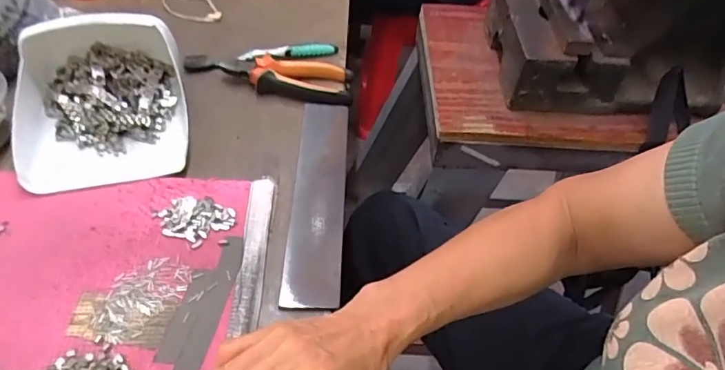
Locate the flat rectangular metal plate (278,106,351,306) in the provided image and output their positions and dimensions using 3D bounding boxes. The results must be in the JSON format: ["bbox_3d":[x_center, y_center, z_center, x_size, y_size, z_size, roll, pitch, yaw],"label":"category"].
[{"bbox_3d":[-0.042,0.004,0.485,0.049,0.009,0.247,3,51,-2],"label":"flat rectangular metal plate"}]

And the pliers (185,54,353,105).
[{"bbox_3d":[-0.108,-0.133,0.584,0.195,0.024,0.057,13,51,6],"label":"pliers"}]

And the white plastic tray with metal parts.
[{"bbox_3d":[-0.262,-0.092,0.488,0.158,0.076,0.177,-10,52,-13],"label":"white plastic tray with metal parts"}]

